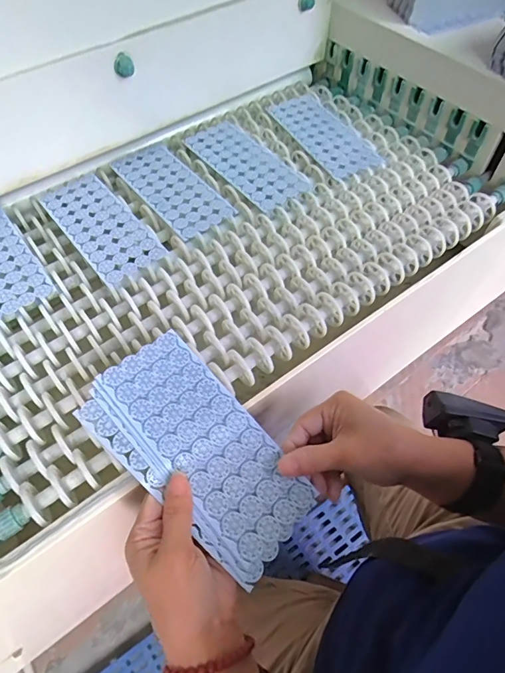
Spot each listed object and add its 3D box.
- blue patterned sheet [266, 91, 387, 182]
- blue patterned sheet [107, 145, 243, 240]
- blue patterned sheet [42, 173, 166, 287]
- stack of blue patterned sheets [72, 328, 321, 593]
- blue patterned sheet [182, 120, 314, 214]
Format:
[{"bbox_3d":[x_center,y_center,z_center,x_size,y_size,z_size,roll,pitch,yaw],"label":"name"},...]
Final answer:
[{"bbox_3d":[0.097,-0.307,0.628,0.088,0.008,0.223,-21,60,-12],"label":"blue patterned sheet"},{"bbox_3d":[-0.107,-0.198,0.558,0.082,0.006,0.187,-33,63,-19],"label":"blue patterned sheet"},{"bbox_3d":[-0.185,-0.139,0.523,0.078,0.008,0.190,-35,63,-20],"label":"blue patterned sheet"},{"bbox_3d":[-0.045,0.088,0.344,0.101,0.007,0.194,-40,73,-22],"label":"stack of blue patterned sheets"},{"bbox_3d":[-0.008,-0.239,0.585,0.086,0.008,0.188,-33,63,-19],"label":"blue patterned sheet"}]

